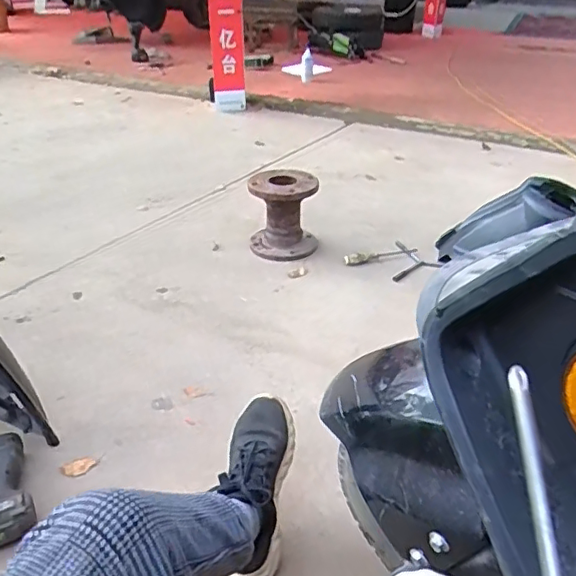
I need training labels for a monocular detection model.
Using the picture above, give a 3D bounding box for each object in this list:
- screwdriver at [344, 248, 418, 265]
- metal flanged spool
[{"bbox_3d":[0.233,-0.084,1.447,0.180,0.021,0.026,-7,29,20],"label":"screwdriver"},{"bbox_3d":[-0.014,-0.195,1.469,0.163,0.225,0.157,-7,32,-8],"label":"metal flanged spool"}]

